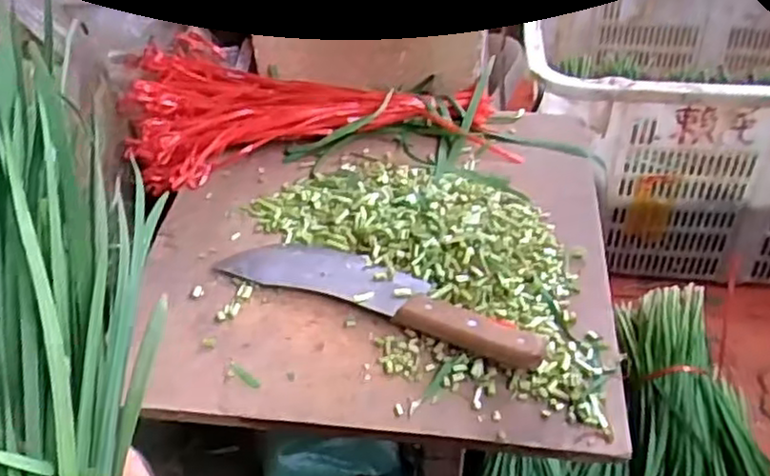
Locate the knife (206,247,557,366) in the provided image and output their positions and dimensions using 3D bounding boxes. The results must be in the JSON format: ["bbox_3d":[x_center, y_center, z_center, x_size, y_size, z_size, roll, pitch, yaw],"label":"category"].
[{"bbox_3d":[-0.005,0.042,0.617,0.290,0.029,0.056,16,44,20],"label":"knife"}]

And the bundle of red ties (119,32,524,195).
[{"bbox_3d":[-0.080,-0.149,0.798,0.420,0.060,0.186,-2,41,1],"label":"bundle of red ties"}]

